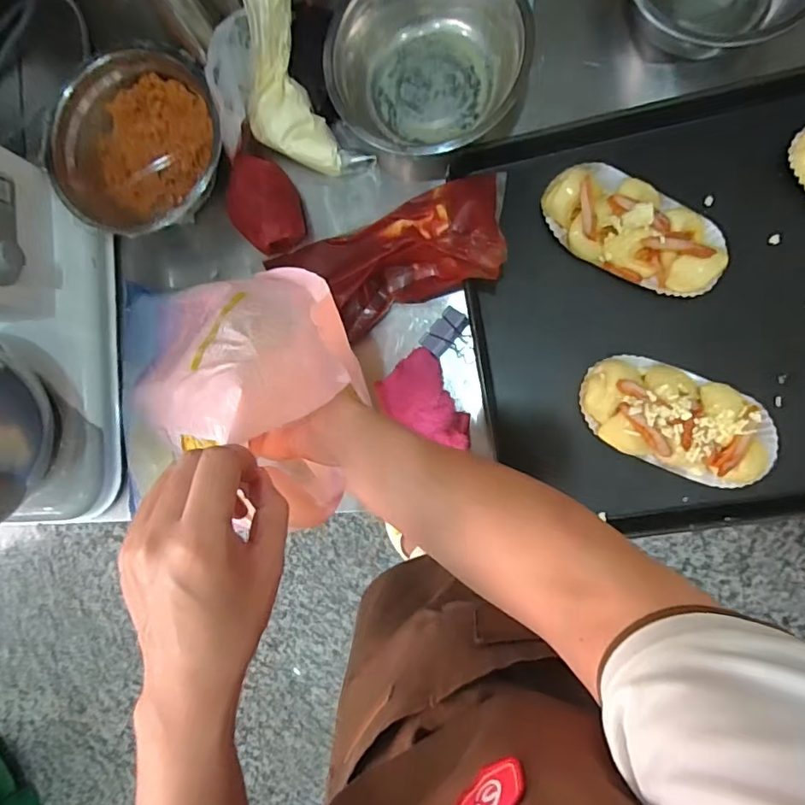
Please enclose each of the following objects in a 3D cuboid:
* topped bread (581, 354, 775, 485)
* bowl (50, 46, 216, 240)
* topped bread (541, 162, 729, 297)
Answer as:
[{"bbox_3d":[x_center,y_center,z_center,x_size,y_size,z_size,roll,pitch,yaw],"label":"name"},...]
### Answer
[{"bbox_3d":[0.251,0.015,0.476,0.168,0.029,0.087,23,93,8],"label":"topped bread"},{"bbox_3d":[-0.274,-0.269,0.575,0.173,0.088,0.184,0,89,9],"label":"bowl"},{"bbox_3d":[0.218,-0.165,0.492,0.177,0.039,0.088,33,94,8],"label":"topped bread"}]

